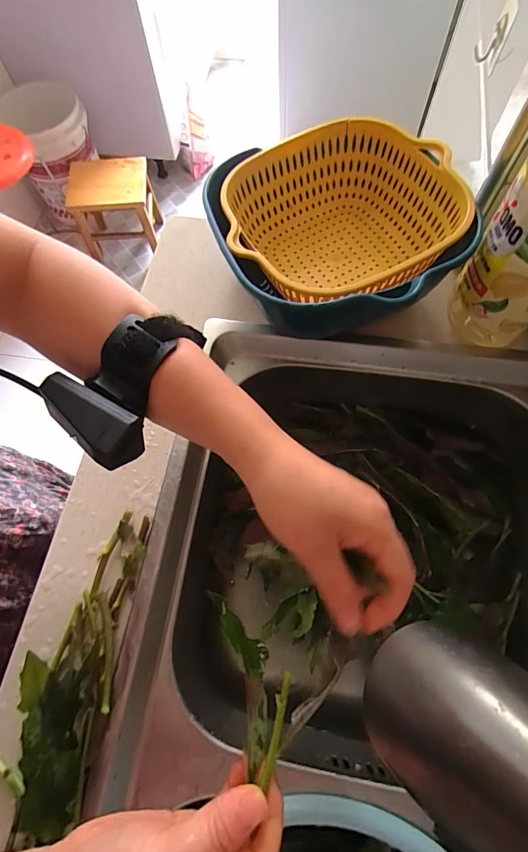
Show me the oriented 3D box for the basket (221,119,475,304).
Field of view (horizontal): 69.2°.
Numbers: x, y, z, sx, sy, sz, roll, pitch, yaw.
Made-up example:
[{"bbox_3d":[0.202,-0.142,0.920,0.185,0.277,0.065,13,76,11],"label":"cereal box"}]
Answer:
[{"bbox_3d":[0.080,-0.222,0.436,0.235,0.099,0.220,-1,69,3],"label":"basket"}]

